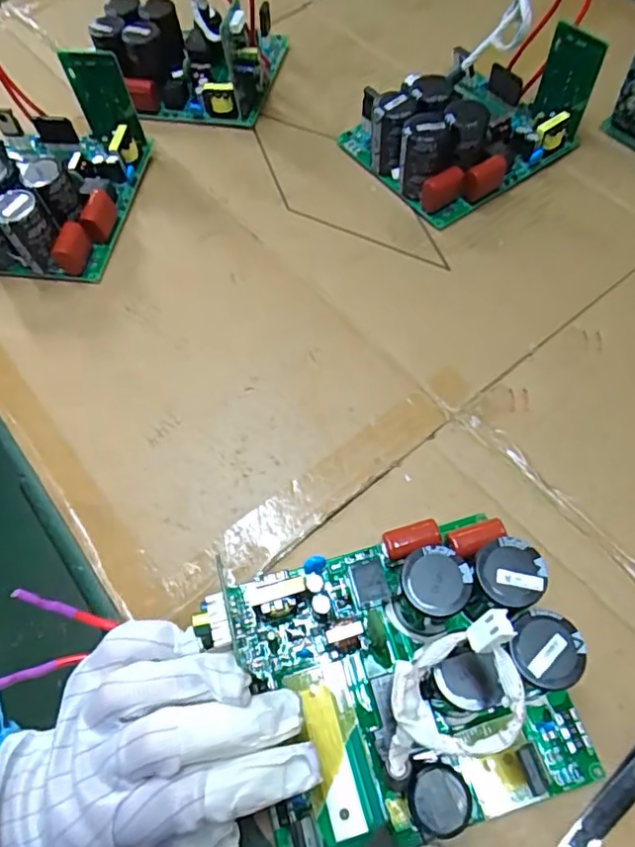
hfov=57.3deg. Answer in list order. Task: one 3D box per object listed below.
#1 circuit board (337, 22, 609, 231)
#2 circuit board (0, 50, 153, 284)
[{"bbox_3d":[0.102,-0.223,0.412,0.141,0.061,0.119,-35,65,-15],"label":"circuit board"},{"bbox_3d":[-0.186,-0.176,0.397,0.122,0.069,0.141,8,62,7],"label":"circuit board"}]

